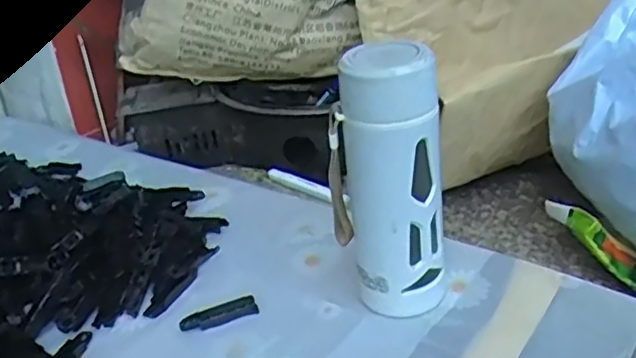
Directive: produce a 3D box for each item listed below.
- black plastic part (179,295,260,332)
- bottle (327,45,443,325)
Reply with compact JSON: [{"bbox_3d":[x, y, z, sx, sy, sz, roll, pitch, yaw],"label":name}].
[{"bbox_3d":[-0.083,0.115,0.554,0.065,0.006,0.023,-14,30,-11],"label":"black plastic part"},{"bbox_3d":[0.055,0.005,0.506,0.063,0.207,0.072,-32,37,-33],"label":"bottle"}]

